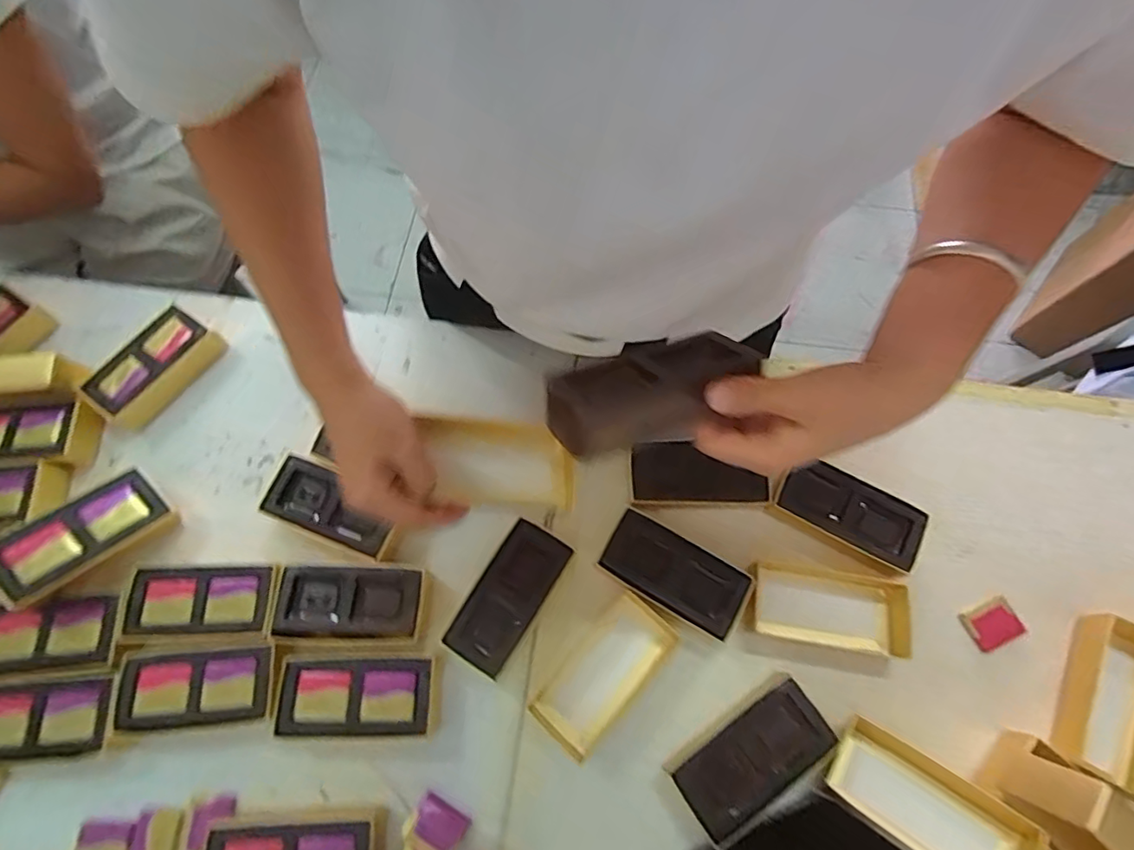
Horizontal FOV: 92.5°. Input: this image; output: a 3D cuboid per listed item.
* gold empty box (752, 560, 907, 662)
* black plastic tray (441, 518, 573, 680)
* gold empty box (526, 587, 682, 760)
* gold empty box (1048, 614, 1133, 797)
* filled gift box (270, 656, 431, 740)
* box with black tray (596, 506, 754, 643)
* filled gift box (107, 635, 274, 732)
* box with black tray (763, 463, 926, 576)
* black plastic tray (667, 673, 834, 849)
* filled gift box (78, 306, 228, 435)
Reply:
[{"bbox_3d":[0.216,0.149,0.439,0.109,0.040,0.059,10,69,5],"label":"gold empty box"},{"bbox_3d":[-0.046,0.138,0.437,0.050,0.036,0.110,30,71,12],"label":"black plastic tray"},{"bbox_3d":[0.030,0.190,0.418,0.057,0.028,0.114,40,74,15],"label":"gold empty box"},{"bbox_3d":[0.413,0.203,0.405,0.065,0.031,0.131,30,72,12],"label":"gold empty box"},{"bbox_3d":[-0.156,0.203,0.409,0.117,0.035,0.054,0,68,1],"label":"filled gift box"},{"bbox_3d":[0.085,0.120,0.438,0.111,0.034,0.056,29,71,12],"label":"box with black tray"},{"bbox_3d":[-0.280,0.196,0.415,0.116,0.027,0.064,-1,68,0],"label":"filled gift box"},{"bbox_3d":[0.229,0.075,0.457,0.114,0.040,0.058,26,71,11],"label":"box with black tray"},{"bbox_3d":[0.132,0.238,0.392,0.109,0.030,0.049,-33,71,-12],"label":"black plastic tray"},{"bbox_3d":[-0.389,-0.055,0.514,0.053,0.034,0.110,34,72,13],"label":"filled gift box"}]

